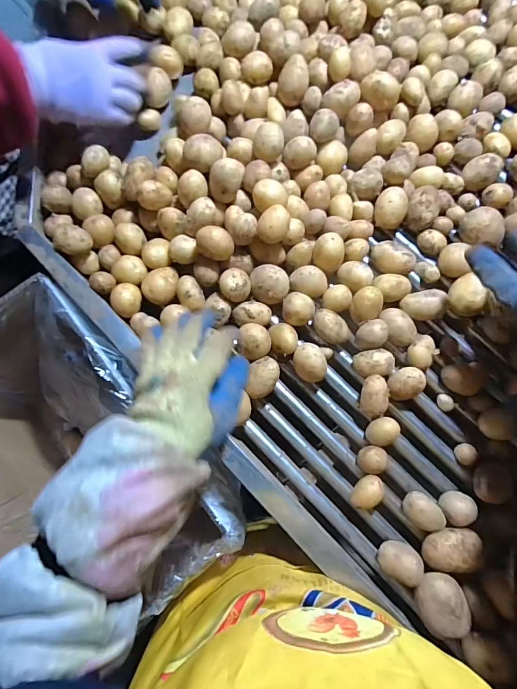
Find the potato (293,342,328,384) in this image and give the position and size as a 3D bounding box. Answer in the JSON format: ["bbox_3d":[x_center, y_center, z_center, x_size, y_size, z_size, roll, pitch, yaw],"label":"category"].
[{"bbox_3d":[0.065,0.023,0.477,0.041,0.044,0.047,7,80,0],"label":"potato"}]

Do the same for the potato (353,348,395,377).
[{"bbox_3d":[0.149,0.025,0.484,0.049,0.033,0.034,-4,81,-2],"label":"potato"}]

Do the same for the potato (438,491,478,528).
[{"bbox_3d":[0.232,0.194,0.445,0.038,0.040,0.036,0,80,-1],"label":"potato"}]

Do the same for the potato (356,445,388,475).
[{"bbox_3d":[0.139,0.142,0.456,0.028,0.033,0.034,16,80,1],"label":"potato"}]

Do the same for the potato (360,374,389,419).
[{"bbox_3d":[0.146,0.066,0.470,0.033,0.039,0.052,9,80,0],"label":"potato"}]

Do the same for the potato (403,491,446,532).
[{"bbox_3d":[0.197,0.201,0.447,0.050,0.030,0.034,40,82,5],"label":"potato"}]

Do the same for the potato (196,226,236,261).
[{"bbox_3d":[-0.054,-0.126,0.470,0.045,0.036,0.037,-9,81,-3],"label":"potato"}]

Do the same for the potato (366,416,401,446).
[{"bbox_3d":[0.154,0.109,0.464,0.031,0.036,0.036,19,81,2],"label":"potato"}]

